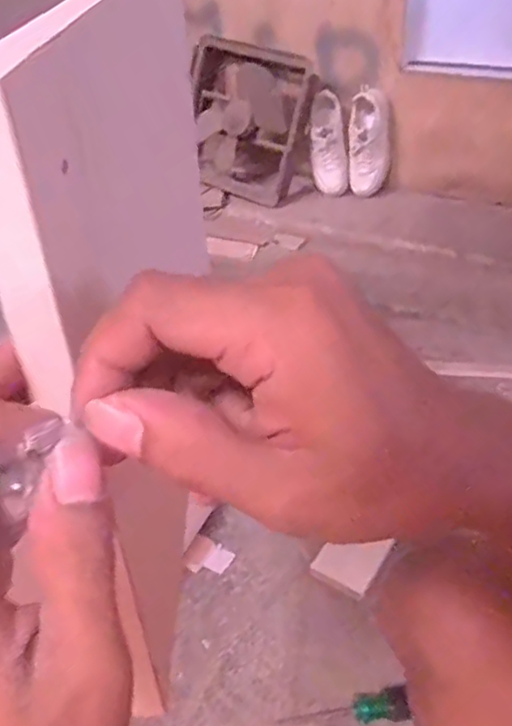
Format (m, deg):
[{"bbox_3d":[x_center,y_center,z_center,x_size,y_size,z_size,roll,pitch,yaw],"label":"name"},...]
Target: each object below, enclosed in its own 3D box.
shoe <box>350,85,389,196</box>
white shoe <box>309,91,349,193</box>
[{"bbox_3d":[0.305,-0.592,1.730,0.105,0.256,0.119,6,37,11],"label":"shoe"},{"bbox_3d":[0.201,-0.583,1.758,0.105,0.256,0.089,0,37,3],"label":"white shoe"}]

